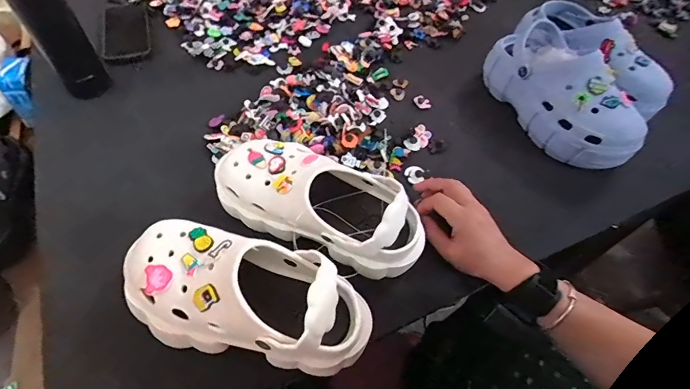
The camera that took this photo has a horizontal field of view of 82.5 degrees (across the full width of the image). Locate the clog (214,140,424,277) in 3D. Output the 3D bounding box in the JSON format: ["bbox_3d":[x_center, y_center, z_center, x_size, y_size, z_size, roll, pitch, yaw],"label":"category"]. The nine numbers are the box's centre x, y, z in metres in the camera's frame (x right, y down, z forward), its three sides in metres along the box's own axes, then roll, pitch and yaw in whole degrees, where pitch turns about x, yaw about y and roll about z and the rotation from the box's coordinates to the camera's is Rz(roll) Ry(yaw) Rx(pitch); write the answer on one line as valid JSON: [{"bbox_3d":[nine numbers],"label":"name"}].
[{"bbox_3d":[-0.029,0.004,0.463,0.253,0.084,0.103,21,58,12],"label":"clog"}]

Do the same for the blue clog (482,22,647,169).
[{"bbox_3d":[0.326,-0.153,0.601,0.101,0.119,0.258,-16,60,-14],"label":"blue clog"}]

